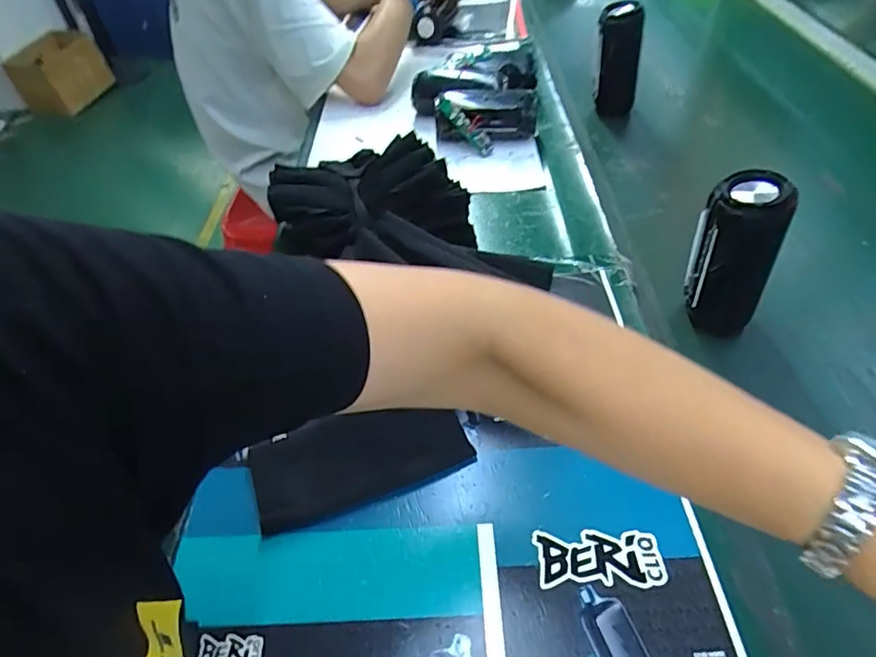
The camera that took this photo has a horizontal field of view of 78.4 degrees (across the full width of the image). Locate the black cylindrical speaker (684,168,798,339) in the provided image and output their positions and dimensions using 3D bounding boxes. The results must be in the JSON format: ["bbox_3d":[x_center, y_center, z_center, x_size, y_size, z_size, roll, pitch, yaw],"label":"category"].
[{"bbox_3d":[0.263,-0.063,0.480,0.050,0.145,0.051,-3,47,3],"label":"black cylindrical speaker"}]

